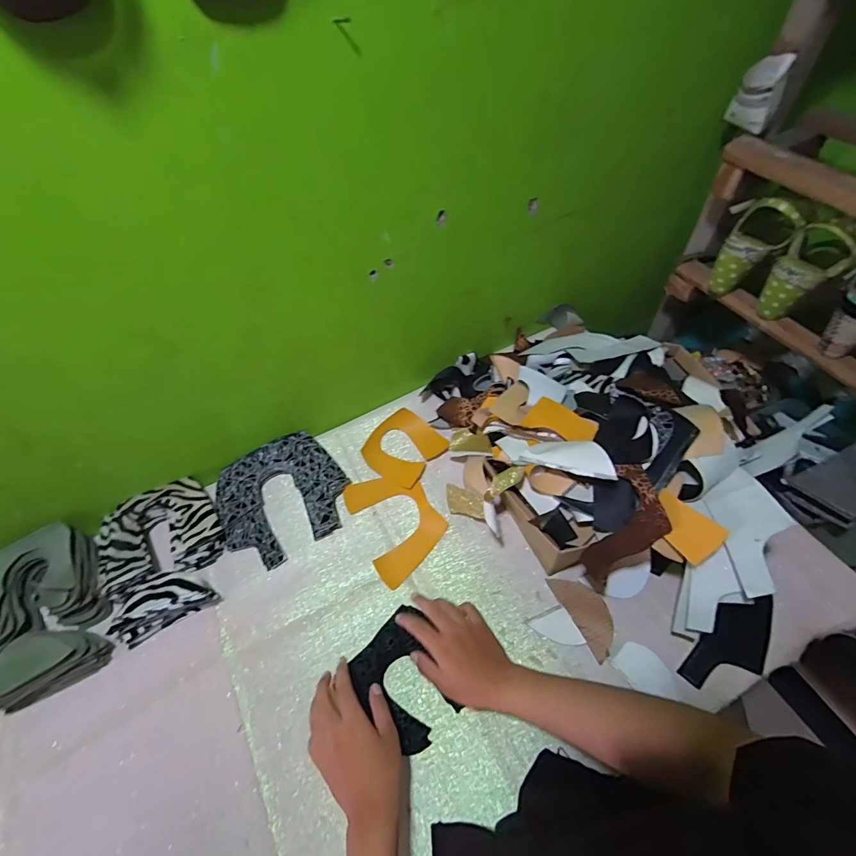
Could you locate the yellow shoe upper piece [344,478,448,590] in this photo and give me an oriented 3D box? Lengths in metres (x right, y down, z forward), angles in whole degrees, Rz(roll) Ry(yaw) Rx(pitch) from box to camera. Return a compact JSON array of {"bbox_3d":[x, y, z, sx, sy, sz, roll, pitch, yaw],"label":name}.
[{"bbox_3d":[-0.047,0.136,0.641,0.117,0.010,0.167,-28,58,-15],"label":"yellow shoe upper piece"}]

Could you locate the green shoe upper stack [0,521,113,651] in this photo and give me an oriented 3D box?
[{"bbox_3d":[-0.552,0.227,0.599,0.160,0.053,0.146,-26,60,-12],"label":"green shoe upper stack"}]

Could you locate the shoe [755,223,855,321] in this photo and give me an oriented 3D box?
[{"bbox_3d":[0.544,-0.222,0.618,0.072,0.127,0.079,-36,60,-19],"label":"shoe"}]

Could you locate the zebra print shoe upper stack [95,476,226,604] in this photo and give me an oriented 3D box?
[{"bbox_3d":[-0.399,0.158,0.636,0.170,0.041,0.138,-23,56,-11],"label":"zebra print shoe upper stack"}]

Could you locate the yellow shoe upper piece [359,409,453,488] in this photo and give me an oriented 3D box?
[{"bbox_3d":[-0.041,0.033,0.705,0.117,0.012,0.116,34,64,25],"label":"yellow shoe upper piece"}]

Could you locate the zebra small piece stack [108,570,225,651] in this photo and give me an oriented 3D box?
[{"bbox_3d":[-0.362,0.235,0.579,0.133,0.057,0.065,-25,58,-11],"label":"zebra small piece stack"}]

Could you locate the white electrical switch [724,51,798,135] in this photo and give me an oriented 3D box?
[{"bbox_3d":[0.456,-0.460,0.589,0.059,0.076,0.051,28,62,22],"label":"white electrical switch"}]

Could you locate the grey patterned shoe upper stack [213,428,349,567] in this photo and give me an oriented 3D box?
[{"bbox_3d":[-0.228,0.104,0.666,0.187,0.030,0.182,-28,58,-15],"label":"grey patterned shoe upper stack"}]

